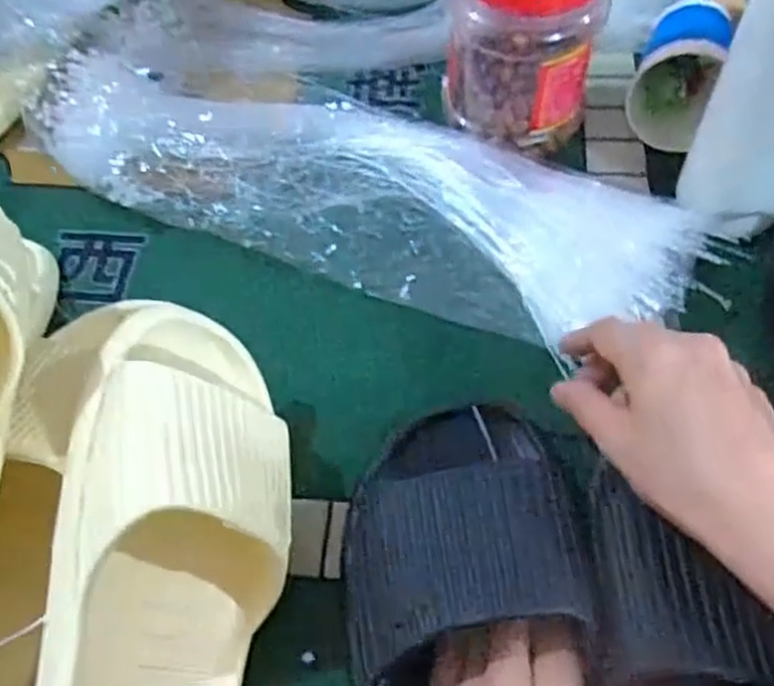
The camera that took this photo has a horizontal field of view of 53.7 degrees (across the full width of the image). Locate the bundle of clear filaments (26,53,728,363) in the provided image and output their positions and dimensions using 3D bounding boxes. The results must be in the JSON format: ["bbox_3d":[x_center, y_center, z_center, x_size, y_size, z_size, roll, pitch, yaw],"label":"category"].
[{"bbox_3d":[-0.015,-0.101,0.475,0.396,0.046,0.134,18,63,8],"label":"bundle of clear filaments"}]

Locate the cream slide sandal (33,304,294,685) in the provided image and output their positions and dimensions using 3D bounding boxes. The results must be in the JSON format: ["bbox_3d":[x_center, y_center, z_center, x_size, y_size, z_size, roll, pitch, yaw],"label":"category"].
[{"bbox_3d":[-0.089,0.096,0.328,0.066,0.100,0.261,-20,61,42],"label":"cream slide sandal"}]

